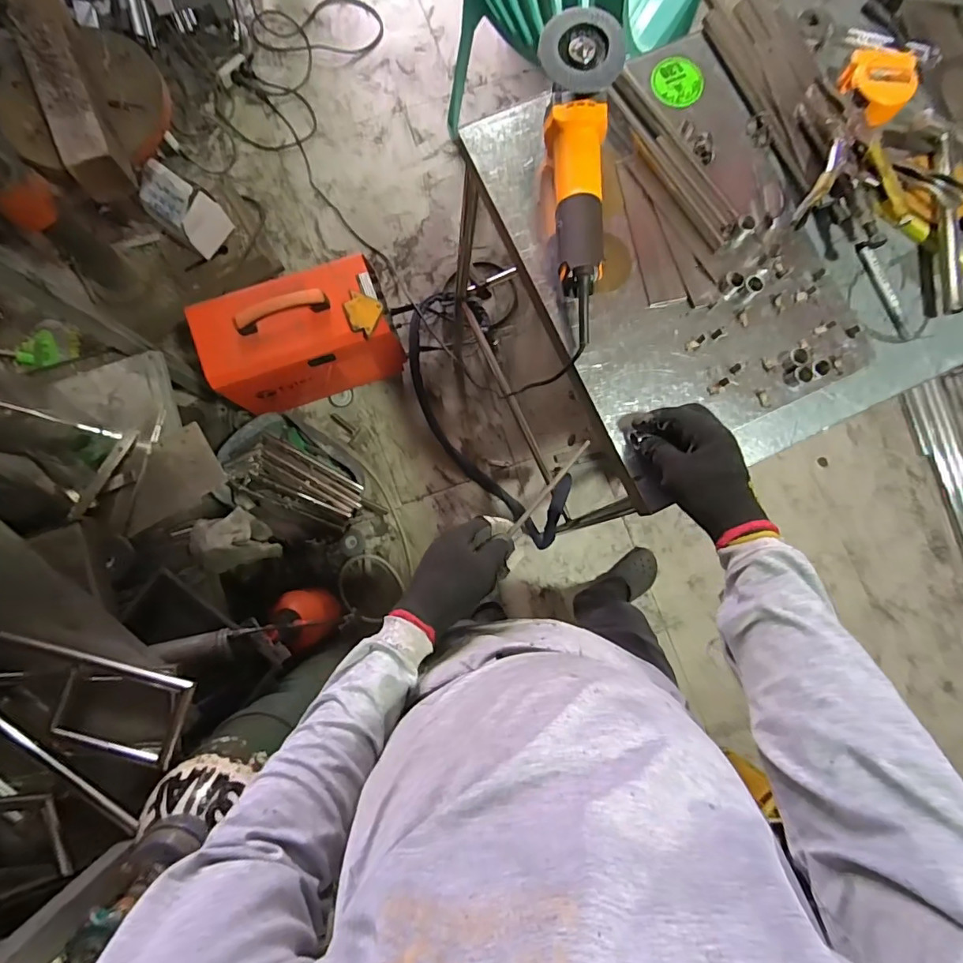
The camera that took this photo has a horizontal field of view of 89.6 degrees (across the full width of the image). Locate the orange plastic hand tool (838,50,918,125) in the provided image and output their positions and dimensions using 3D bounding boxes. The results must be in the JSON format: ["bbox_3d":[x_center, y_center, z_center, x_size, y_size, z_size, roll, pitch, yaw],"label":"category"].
[{"bbox_3d":[0.511,-0.505,0.616,0.074,0.029,0.087,-11,84,-3],"label":"orange plastic hand tool"}]

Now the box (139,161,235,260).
[{"bbox_3d":[-0.790,-0.721,1.287,0.147,0.172,0.133,34,84,2],"label":"box"}]

